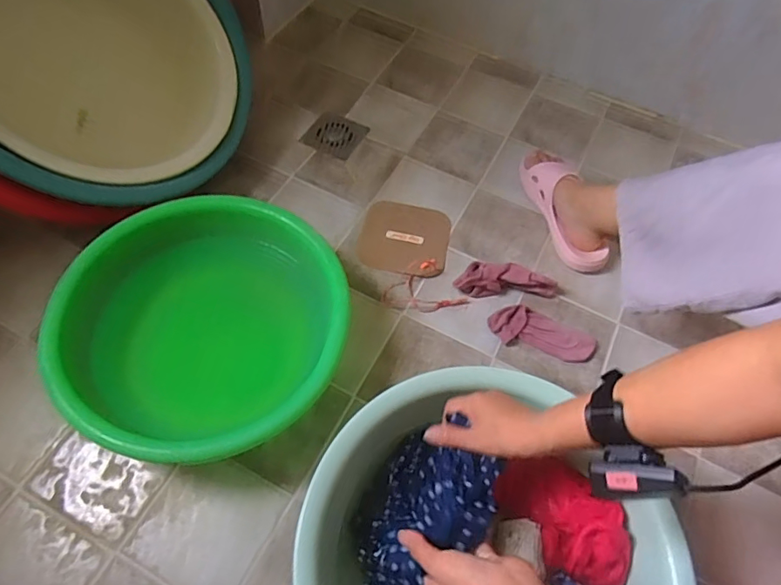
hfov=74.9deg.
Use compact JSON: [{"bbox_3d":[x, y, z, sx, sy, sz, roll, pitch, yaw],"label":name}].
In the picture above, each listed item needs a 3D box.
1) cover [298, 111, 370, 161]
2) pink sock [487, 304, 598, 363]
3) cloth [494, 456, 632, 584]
[{"bbox_3d":[-0.106,-0.301,0.972,0.099,0.008,0.102,26,62,4],"label":"cover"},{"bbox_3d":[0.230,0.057,0.767,0.159,0.025,0.067,15,61,5],"label":"pink sock"},{"bbox_3d":[0.196,0.252,0.570,0.157,0.044,0.086,42,64,17],"label":"cloth"}]

